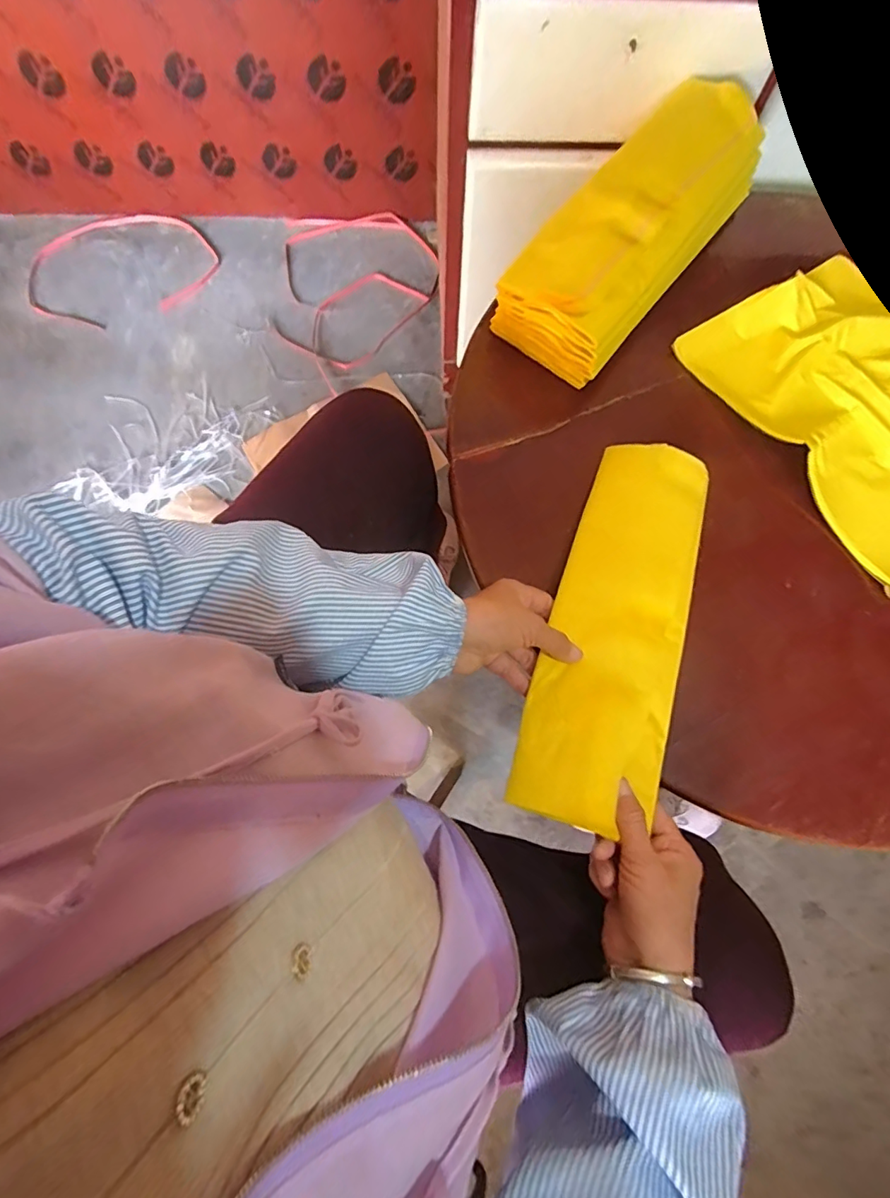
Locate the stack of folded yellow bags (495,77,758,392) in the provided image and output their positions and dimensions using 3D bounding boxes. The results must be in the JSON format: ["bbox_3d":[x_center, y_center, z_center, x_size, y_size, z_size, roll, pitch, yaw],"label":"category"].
[{"bbox_3d":[0.208,-0.389,0.526,0.129,0.089,0.351,41,78,8],"label":"stack of folded yellow bags"}]

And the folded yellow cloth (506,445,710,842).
[{"bbox_3d":[0.154,0.016,0.425,0.111,0.029,0.342,20,71,3],"label":"folded yellow cloth"}]

